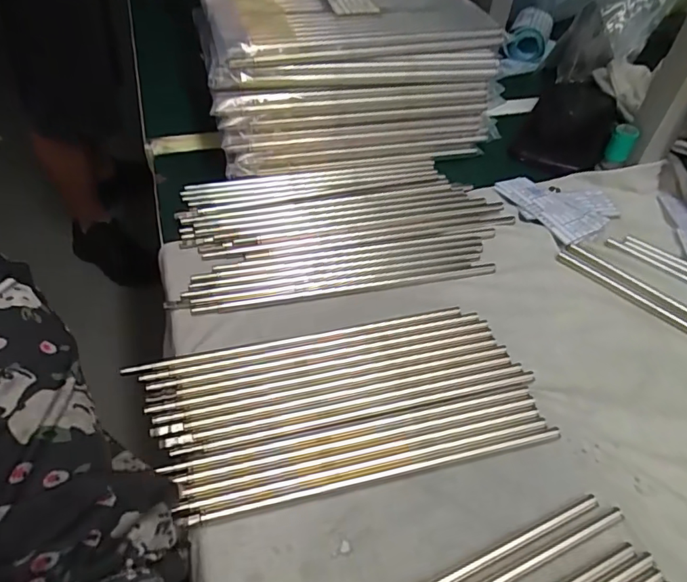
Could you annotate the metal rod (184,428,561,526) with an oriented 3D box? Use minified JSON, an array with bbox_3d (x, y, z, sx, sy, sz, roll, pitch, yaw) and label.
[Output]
[{"bbox_3d":[0.026,0.106,0.305,0.223,0.005,0.007,-9,50,-13],"label":"metal rod"}]

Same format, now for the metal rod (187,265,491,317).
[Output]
[{"bbox_3d":[0.006,-0.001,0.400,0.233,0.004,0.010,-9,50,-13],"label":"metal rod"}]

